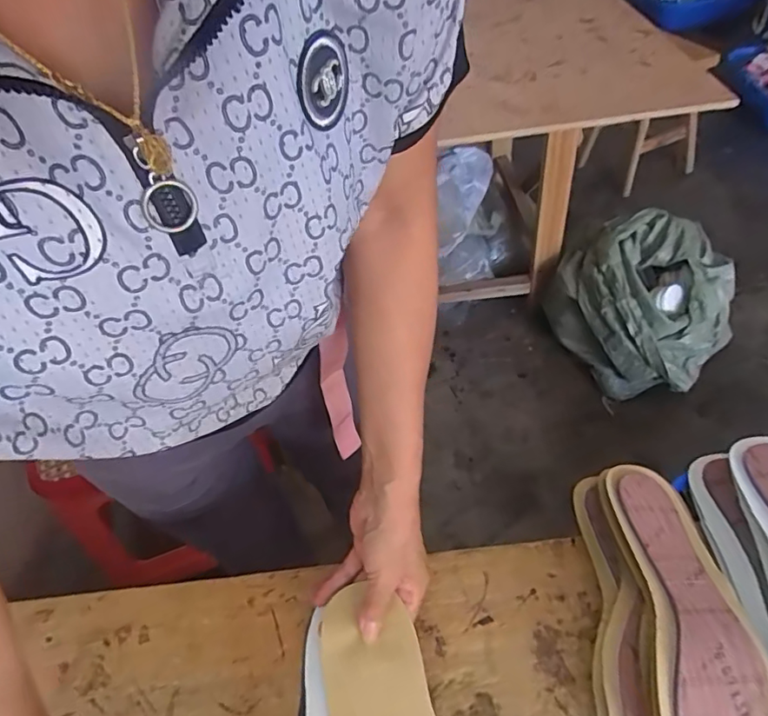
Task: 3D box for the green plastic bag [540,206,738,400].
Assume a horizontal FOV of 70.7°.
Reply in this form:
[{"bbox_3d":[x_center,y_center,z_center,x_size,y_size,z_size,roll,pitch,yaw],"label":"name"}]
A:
[{"bbox_3d":[0.692,-0.159,1.433,0.413,0.256,0.448,-32,52,-18],"label":"green plastic bag"}]

